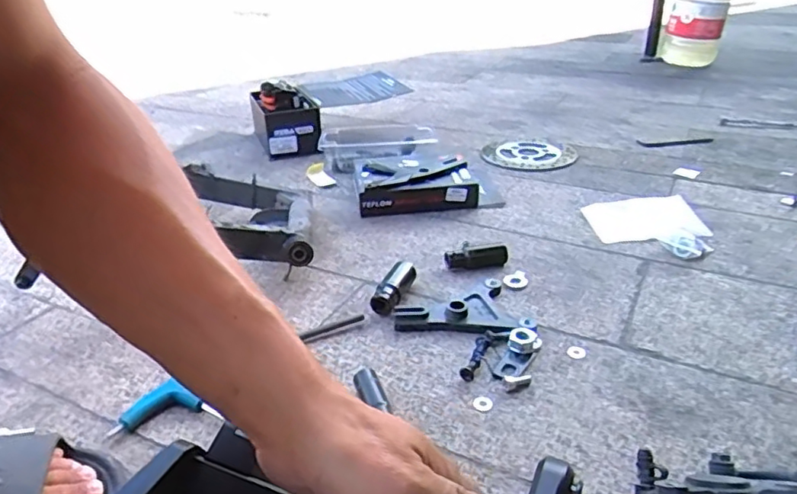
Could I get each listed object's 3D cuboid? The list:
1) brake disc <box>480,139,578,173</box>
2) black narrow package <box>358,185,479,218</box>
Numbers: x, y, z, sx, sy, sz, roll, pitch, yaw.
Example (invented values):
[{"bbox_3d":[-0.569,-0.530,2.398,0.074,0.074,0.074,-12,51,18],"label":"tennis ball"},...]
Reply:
[{"bbox_3d":[0.235,-0.170,1.083,0.157,0.010,0.165,-2,29,1],"label":"brake disc"},{"bbox_3d":[0.031,-0.072,0.874,0.173,0.047,0.028,-5,29,-5],"label":"black narrow package"}]

